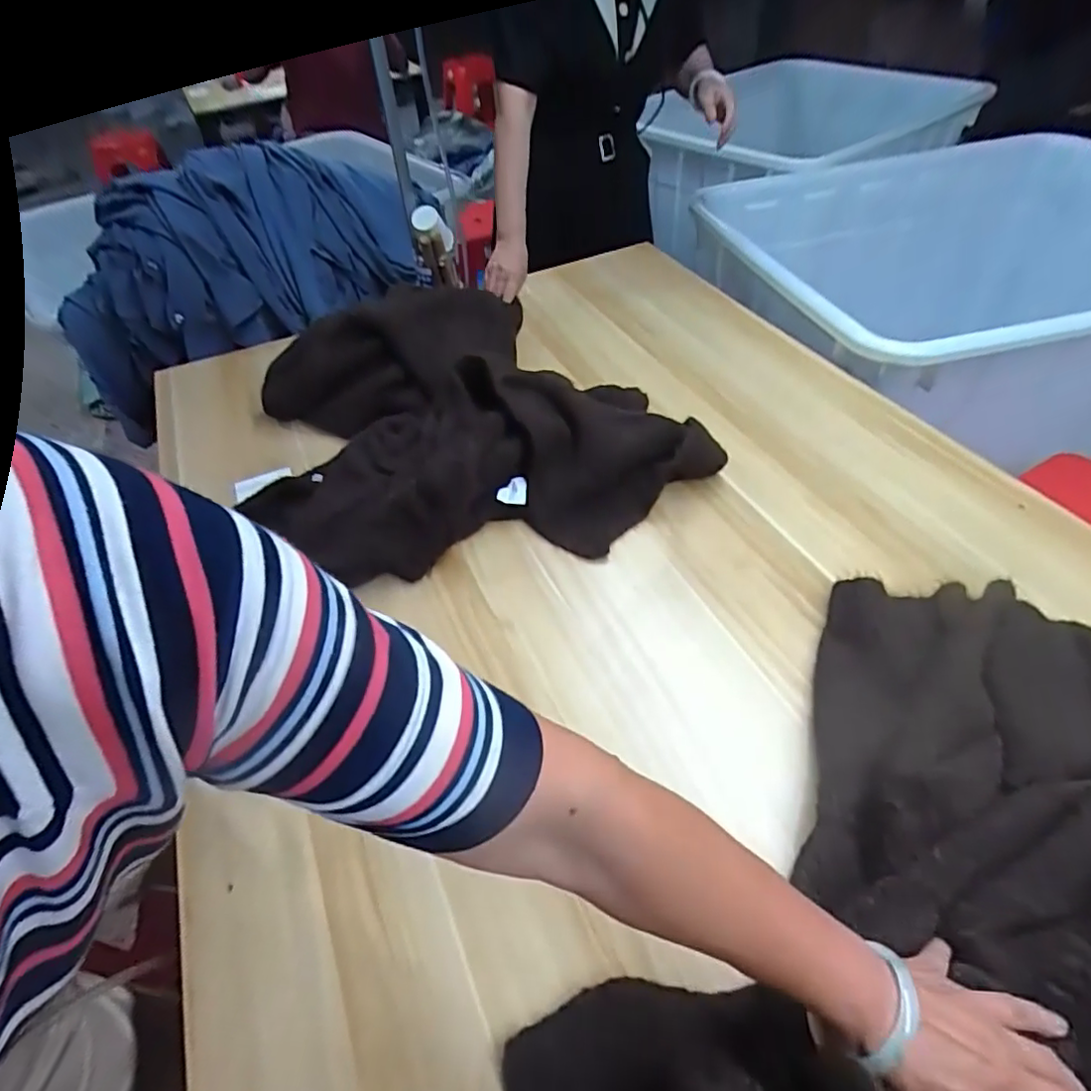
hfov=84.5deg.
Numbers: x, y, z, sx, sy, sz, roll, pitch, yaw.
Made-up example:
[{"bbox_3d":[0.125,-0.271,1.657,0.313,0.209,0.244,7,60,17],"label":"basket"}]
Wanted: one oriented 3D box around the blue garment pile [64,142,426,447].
[{"bbox_3d":[-0.543,-0.509,1.117,0.671,0.294,0.211,-27,52,-16],"label":"blue garment pile"}]

